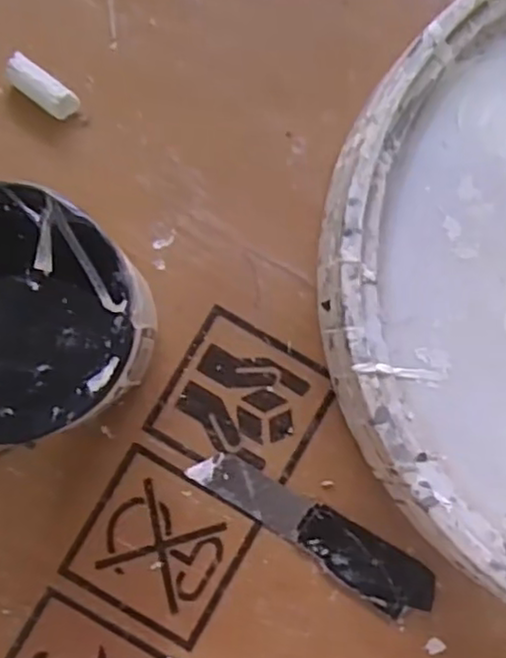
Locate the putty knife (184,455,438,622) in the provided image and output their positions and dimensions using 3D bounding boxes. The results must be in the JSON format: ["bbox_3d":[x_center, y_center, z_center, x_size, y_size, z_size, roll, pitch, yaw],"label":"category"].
[{"bbox_3d":[0.025,0.085,0.286,0.110,0.004,0.023,31,85,3],"label":"putty knife"}]

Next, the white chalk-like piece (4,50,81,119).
[{"bbox_3d":[-0.089,-0.100,0.286,0.030,0.012,0.013,34,85,3],"label":"white chalk-like piece"}]

